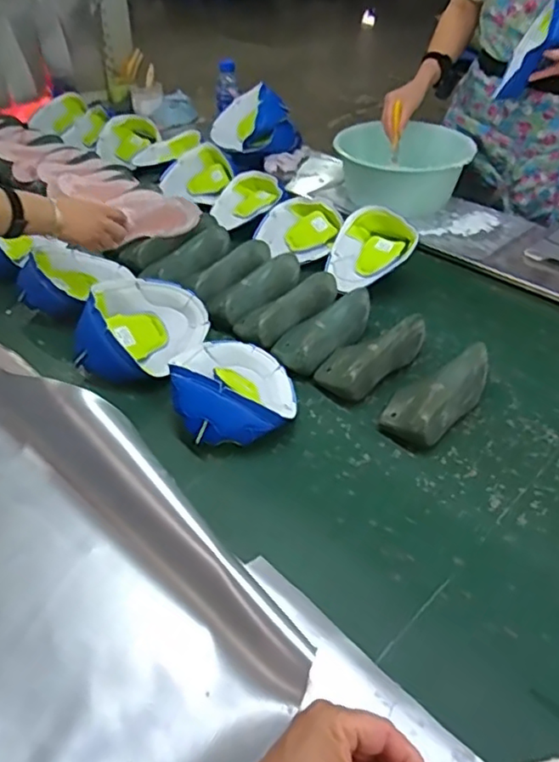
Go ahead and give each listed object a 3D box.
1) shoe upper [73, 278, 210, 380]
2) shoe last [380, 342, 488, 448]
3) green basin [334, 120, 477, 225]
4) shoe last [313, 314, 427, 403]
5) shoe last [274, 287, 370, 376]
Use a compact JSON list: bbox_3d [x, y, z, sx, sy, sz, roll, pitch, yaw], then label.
[{"bbox_3d":[-0.223,-0.088,0.946,0.136,0.088,0.200,24,43,18],"label":"shoe upper"},{"bbox_3d":[0.231,0.016,0.866,0.094,0.068,0.187,33,47,26],"label":"shoe last"},{"bbox_3d":[0.283,-0.509,1.390,0.264,0.140,0.266,-7,43,-16],"label":"green basin"},{"bbox_3d":[0.146,-0.045,0.936,0.095,0.067,0.211,35,48,28],"label":"shoe last"},{"bbox_3d":[0.079,-0.092,0.985,0.093,0.063,0.214,29,45,22],"label":"shoe last"}]

